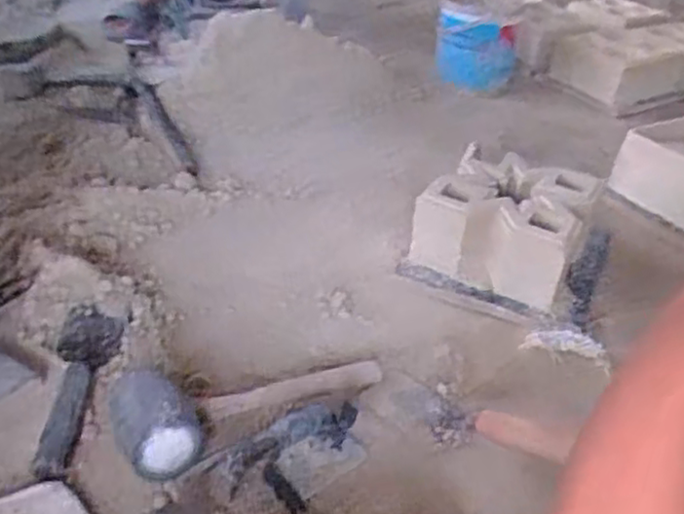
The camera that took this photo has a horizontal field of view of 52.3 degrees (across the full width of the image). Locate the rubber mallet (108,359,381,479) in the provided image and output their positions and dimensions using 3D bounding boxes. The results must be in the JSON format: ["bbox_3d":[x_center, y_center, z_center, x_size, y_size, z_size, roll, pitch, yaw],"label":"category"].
[{"bbox_3d":[-0.082,0.147,0.707,0.307,0.066,0.089,-2,32,-43],"label":"rubber mallet"}]

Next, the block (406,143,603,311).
[{"bbox_3d":[0.228,-0.043,0.965,0.197,0.118,0.216,23,37,22],"label":"block"}]

